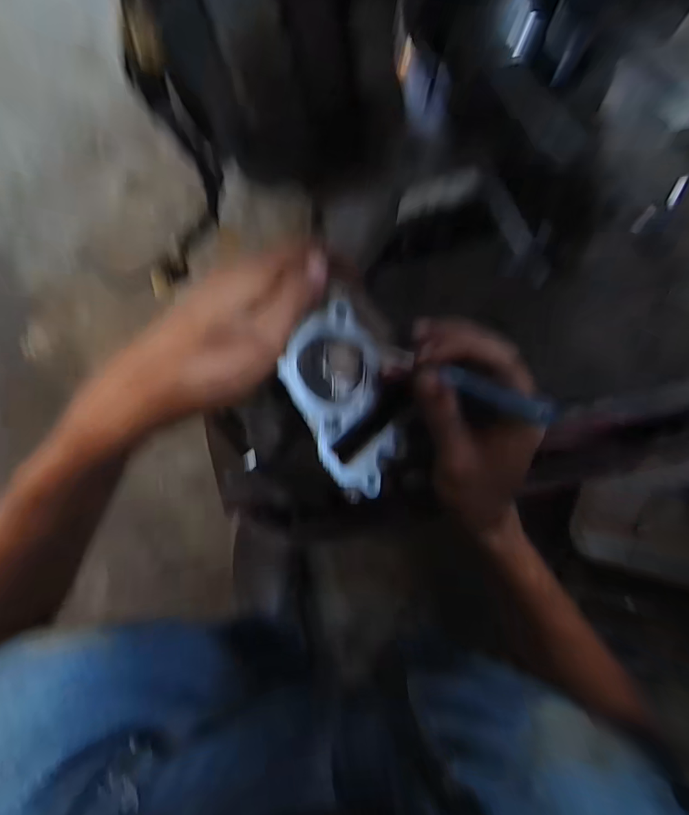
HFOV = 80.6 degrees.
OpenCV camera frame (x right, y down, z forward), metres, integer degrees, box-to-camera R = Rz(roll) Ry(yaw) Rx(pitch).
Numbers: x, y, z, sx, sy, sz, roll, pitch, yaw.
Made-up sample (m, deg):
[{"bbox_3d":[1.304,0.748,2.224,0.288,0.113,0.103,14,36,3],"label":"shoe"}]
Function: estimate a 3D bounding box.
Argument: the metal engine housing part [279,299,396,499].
[{"bbox_3d":[0.000,-0.003,0.255,0.066,0.020,0.112,-28,93,-31],"label":"metal engine housing part"}]

